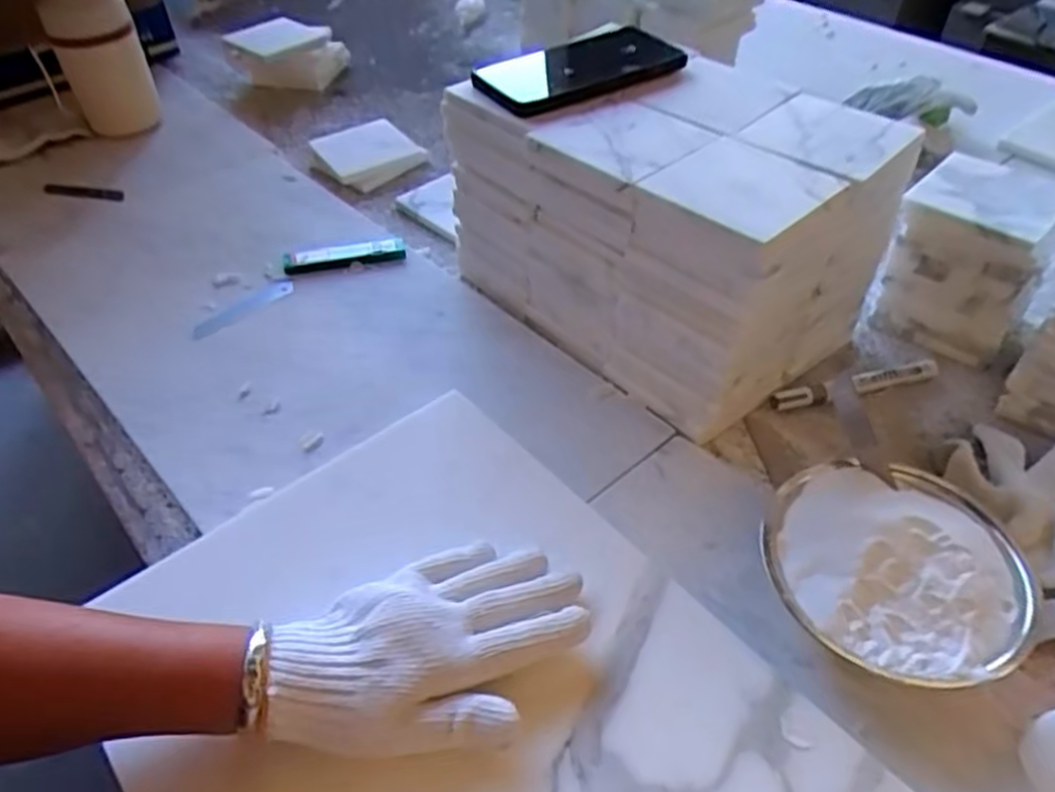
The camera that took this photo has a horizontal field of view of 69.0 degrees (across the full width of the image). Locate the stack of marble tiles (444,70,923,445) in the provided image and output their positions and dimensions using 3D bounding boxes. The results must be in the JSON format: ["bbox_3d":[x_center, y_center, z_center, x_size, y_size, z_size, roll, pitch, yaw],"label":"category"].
[{"bbox_3d":[0.111,-0.147,0.641,0.217,0.184,0.304,-33,53,-28],"label":"stack of marble tiles"}]

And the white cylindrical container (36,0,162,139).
[{"bbox_3d":[-0.488,-0.379,0.888,0.088,0.163,0.081,-25,52,-22],"label":"white cylindrical container"}]

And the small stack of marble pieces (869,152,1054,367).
[{"bbox_3d":[0.367,-0.113,0.644,0.109,0.130,0.104,30,53,26],"label":"small stack of marble pieces"}]

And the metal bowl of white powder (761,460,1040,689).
[{"bbox_3d":[0.213,0.106,0.457,0.136,0.052,0.142,0,47,0],"label":"metal bowl of white powder"}]

